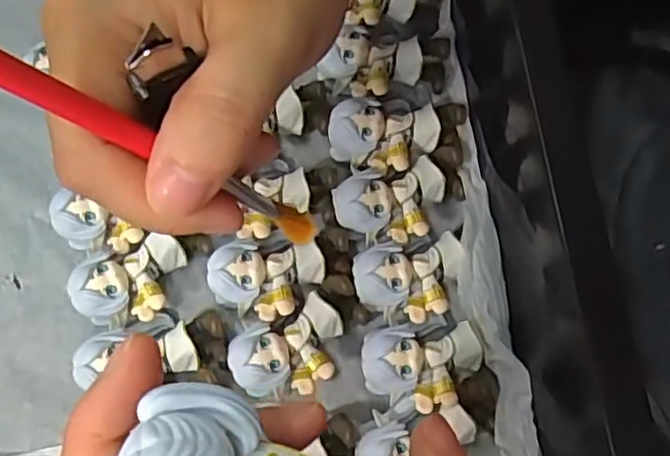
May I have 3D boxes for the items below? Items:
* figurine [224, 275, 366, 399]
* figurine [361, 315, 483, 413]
[{"bbox_3d":[-0.014,0.049,0.288,0.063,0.021,0.035,-37,79,-11],"label":"figurine"},{"bbox_3d":[0.037,0.057,0.285,0.049,0.020,0.037,-11,75,-5],"label":"figurine"}]

